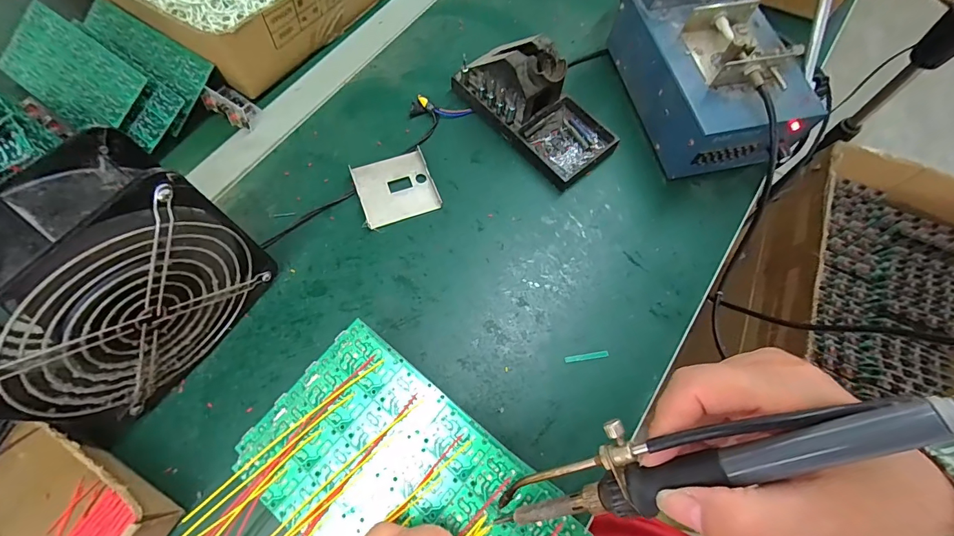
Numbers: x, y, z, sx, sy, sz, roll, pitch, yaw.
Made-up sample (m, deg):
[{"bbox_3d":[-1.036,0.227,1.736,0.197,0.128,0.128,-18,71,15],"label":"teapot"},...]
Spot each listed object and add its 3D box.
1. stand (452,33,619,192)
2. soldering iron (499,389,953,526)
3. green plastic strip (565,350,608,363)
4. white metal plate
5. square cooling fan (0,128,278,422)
[{"bbox_3d":[0.058,-0.161,0.386,0.080,0.068,0.157,-37,74,-15],"label":"stand"},{"bbox_3d":[0.091,0.075,0.173,0.212,0.033,0.032,-32,66,32],"label":"soldering iron"},{"bbox_3d":[0.088,0.071,0.332,0.035,0.004,0.005,-7,69,-6],"label":"green plastic strip"},{"bbox_3d":[-0.074,-0.074,0.383,0.068,0.009,0.063,-19,70,-10],"label":"white metal plate"},{"bbox_3d":[-0.225,0.018,0.263,0.067,0.151,0.156,37,71,11],"label":"square cooling fan"}]

